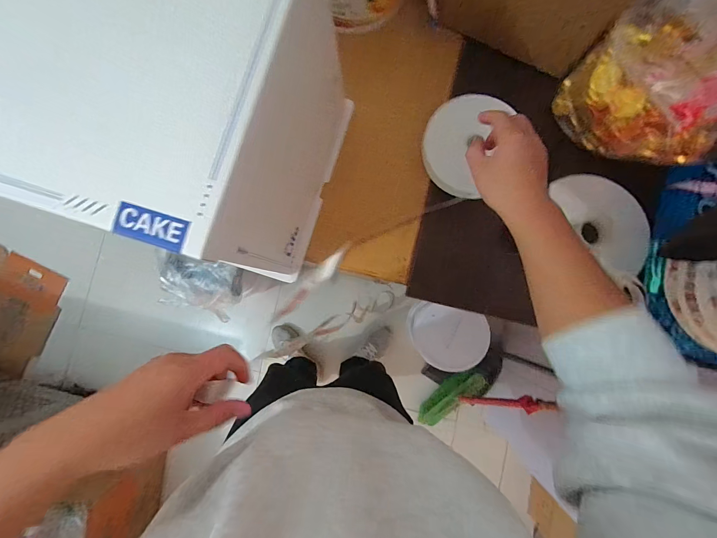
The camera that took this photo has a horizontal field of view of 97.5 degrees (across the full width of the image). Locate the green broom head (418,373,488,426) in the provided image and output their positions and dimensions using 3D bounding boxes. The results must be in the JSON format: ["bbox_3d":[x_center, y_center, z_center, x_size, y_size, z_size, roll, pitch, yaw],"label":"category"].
[{"bbox_3d":[0.351,0.490,1.210,0.294,0.067,0.106,-35,89,1],"label":"green broom head"}]

